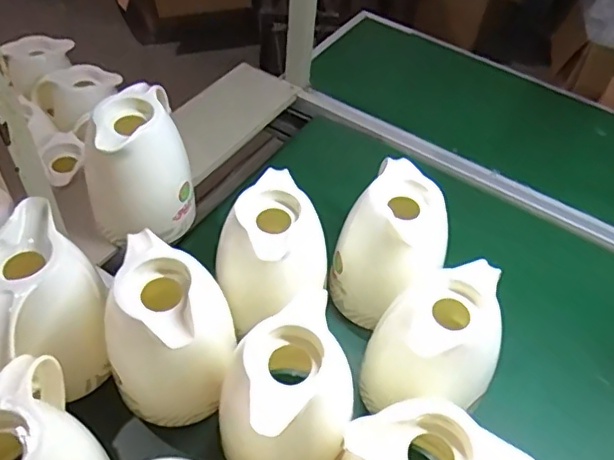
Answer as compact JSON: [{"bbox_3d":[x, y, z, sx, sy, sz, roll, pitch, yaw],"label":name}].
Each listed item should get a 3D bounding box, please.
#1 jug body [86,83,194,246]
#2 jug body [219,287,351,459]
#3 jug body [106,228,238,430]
[{"bbox_3d":[-0.236,-0.088,0.803,0.138,0.173,0.125,-16,53,-19],"label":"jug body"},{"bbox_3d":[-0.023,0.185,0.599,0.125,0.183,0.118,-12,51,-16],"label":"jug body"},{"bbox_3d":[-0.143,0.118,0.640,0.119,0.183,0.125,10,49,3],"label":"jug body"}]

